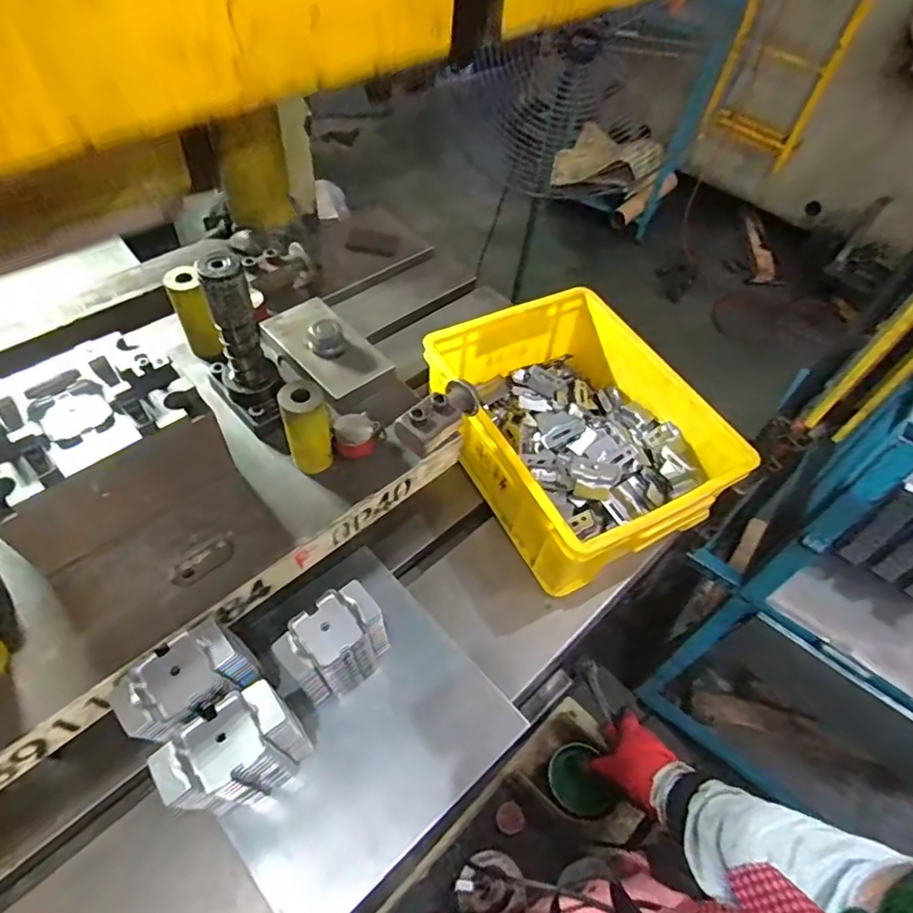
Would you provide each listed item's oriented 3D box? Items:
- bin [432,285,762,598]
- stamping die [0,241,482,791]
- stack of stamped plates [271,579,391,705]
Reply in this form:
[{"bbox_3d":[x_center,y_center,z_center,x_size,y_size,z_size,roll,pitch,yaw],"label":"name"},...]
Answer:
[{"bbox_3d":[0.145,-0.035,0.712,0.259,0.124,0.329,-23,59,-20],"label":"bin"},{"bbox_3d":[-0.306,-0.010,0.494,0.592,0.198,0.321,-37,64,-27],"label":"stamping die"},{"bbox_3d":[-0.113,0.183,0.540,0.063,0.116,0.092,39,60,22],"label":"stack of stamped plates"}]

